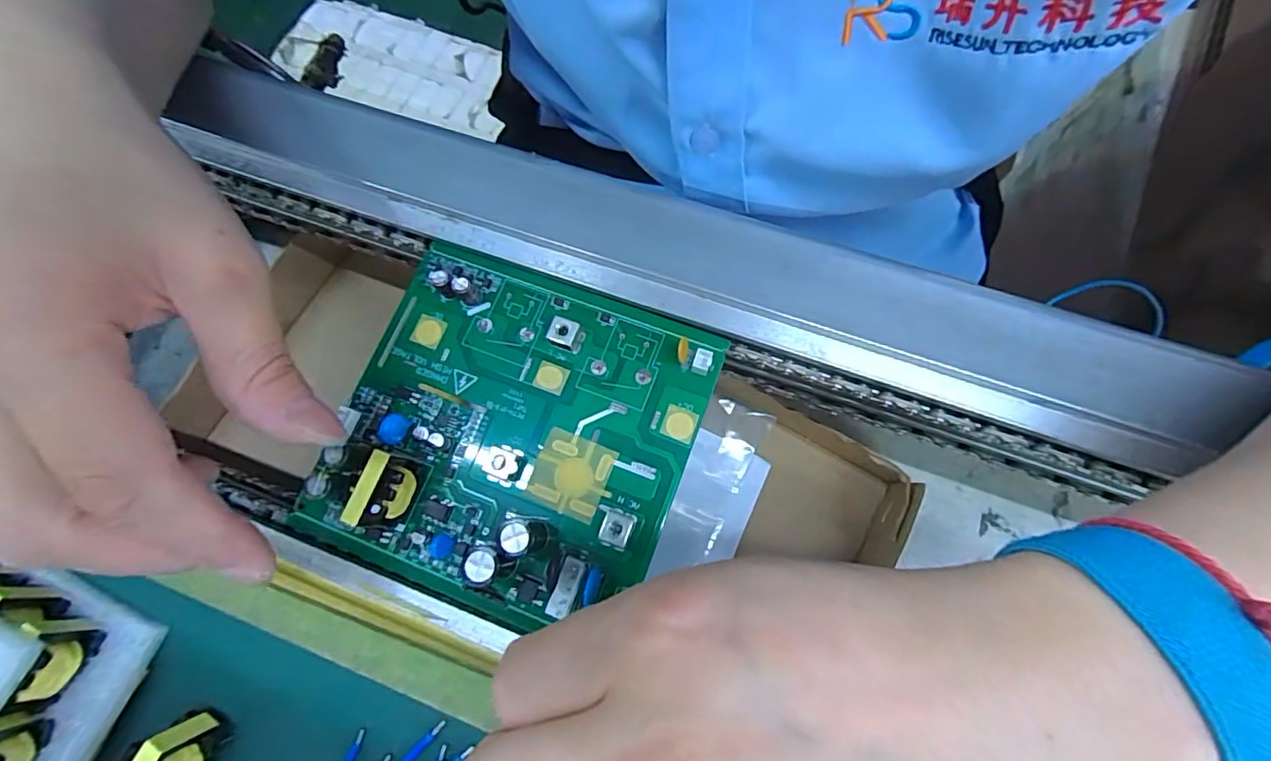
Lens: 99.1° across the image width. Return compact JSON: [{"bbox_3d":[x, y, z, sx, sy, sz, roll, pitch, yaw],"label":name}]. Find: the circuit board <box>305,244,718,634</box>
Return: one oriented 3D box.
[{"bbox_3d":[-0.047,0.016,0.200,0.128,0.025,0.118,20,77,8],"label":"circuit board"}]

